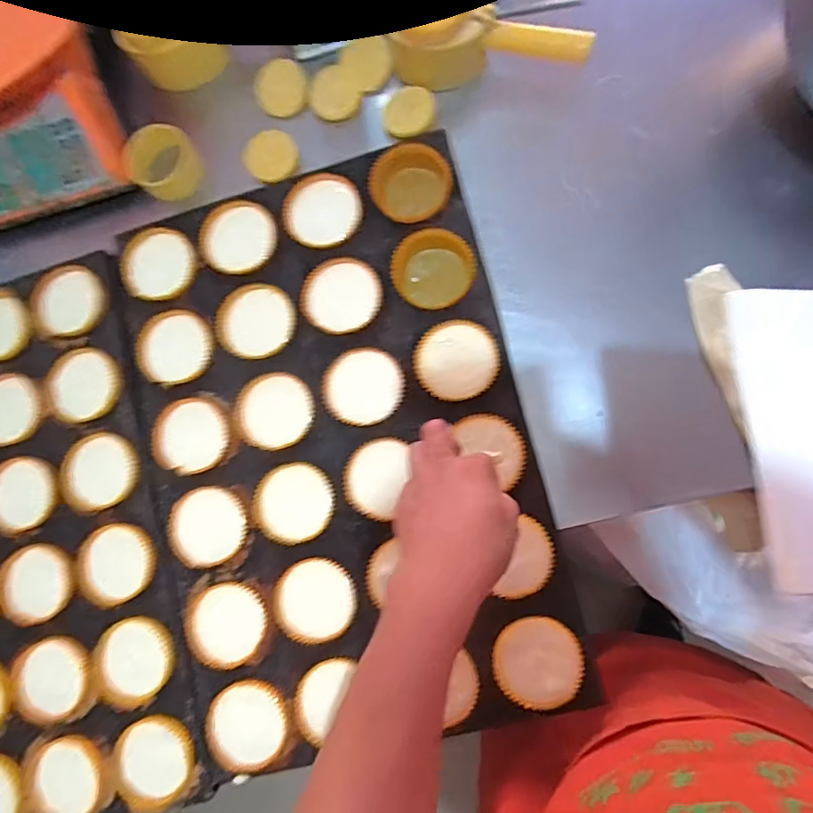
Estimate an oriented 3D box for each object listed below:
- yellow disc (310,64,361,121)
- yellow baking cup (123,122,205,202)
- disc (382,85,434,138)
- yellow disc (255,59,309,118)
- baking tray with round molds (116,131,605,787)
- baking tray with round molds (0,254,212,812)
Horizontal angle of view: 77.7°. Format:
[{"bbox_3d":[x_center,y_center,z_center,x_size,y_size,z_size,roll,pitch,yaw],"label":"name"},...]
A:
[{"bbox_3d":[-0.080,-0.352,0.566,0.054,0.004,0.059,0,94,5],"label":"yellow disc"},{"bbox_3d":[-0.275,-0.275,0.574,0.070,0.052,0.076,-1,84,7],"label":"yellow baking cup"},{"bbox_3d":[0.002,-0.319,0.544,0.053,0.011,0.048,-3,83,7],"label":"disc"},{"bbox_3d":[-0.142,-0.360,0.574,0.058,0.005,0.060,1,97,5],"label":"yellow disc"},{"bbox_3d":[-0.071,0.038,0.509,0.381,0.038,0.549,-14,82,6],"label":"baking tray with round molds"},{"bbox_3d":[-0.437,0.151,0.544,0.379,0.024,0.563,-14,82,6],"label":"baking tray with round molds"}]

